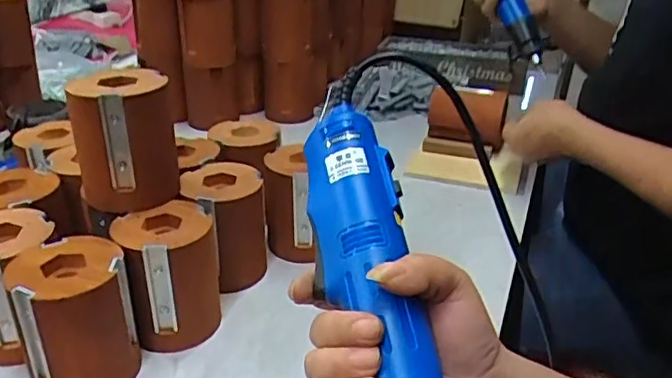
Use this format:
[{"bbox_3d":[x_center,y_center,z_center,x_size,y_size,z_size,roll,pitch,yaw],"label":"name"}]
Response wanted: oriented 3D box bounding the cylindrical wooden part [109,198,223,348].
[{"bbox_3d":[-0.135,0.072,0.495,0.072,0.101,0.066,1,29,-1],"label":"cylindrical wooden part"}]

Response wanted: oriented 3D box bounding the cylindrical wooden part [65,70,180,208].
[{"bbox_3d":[-0.174,-0.040,0.496,0.077,0.100,0.071,-11,31,-25],"label":"cylindrical wooden part"}]

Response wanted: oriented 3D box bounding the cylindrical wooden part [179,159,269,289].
[{"bbox_3d":[-0.106,0.033,0.569,0.075,0.100,0.071,26,37,37],"label":"cylindrical wooden part"}]

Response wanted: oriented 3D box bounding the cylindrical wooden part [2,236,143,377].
[{"bbox_3d":[-0.189,0.098,0.439,0.074,0.098,0.074,1,29,-1],"label":"cylindrical wooden part"}]

